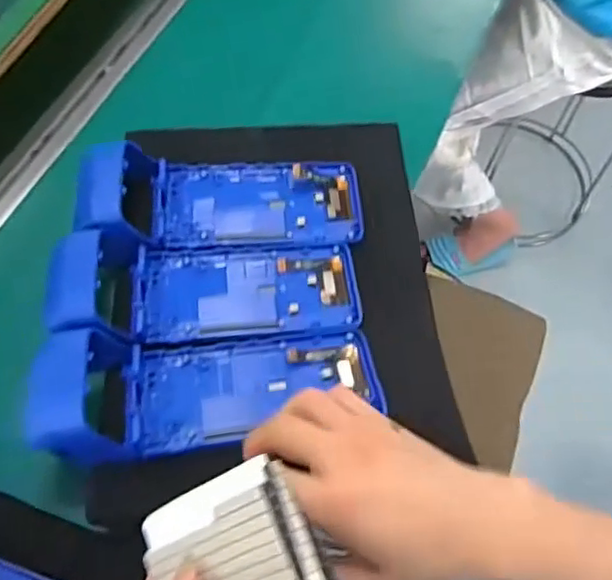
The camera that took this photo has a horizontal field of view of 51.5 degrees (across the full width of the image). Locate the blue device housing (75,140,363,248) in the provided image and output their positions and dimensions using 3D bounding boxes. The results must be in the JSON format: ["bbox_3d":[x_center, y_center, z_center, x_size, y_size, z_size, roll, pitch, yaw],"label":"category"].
[{"bbox_3d":[-0.066,-0.080,0.515,0.222,0.046,0.084,-3,65,-4],"label":"blue device housing"}]

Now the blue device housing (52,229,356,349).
[{"bbox_3d":[-0.070,-0.005,0.471,0.218,0.051,0.080,-3,65,-4],"label":"blue device housing"}]

